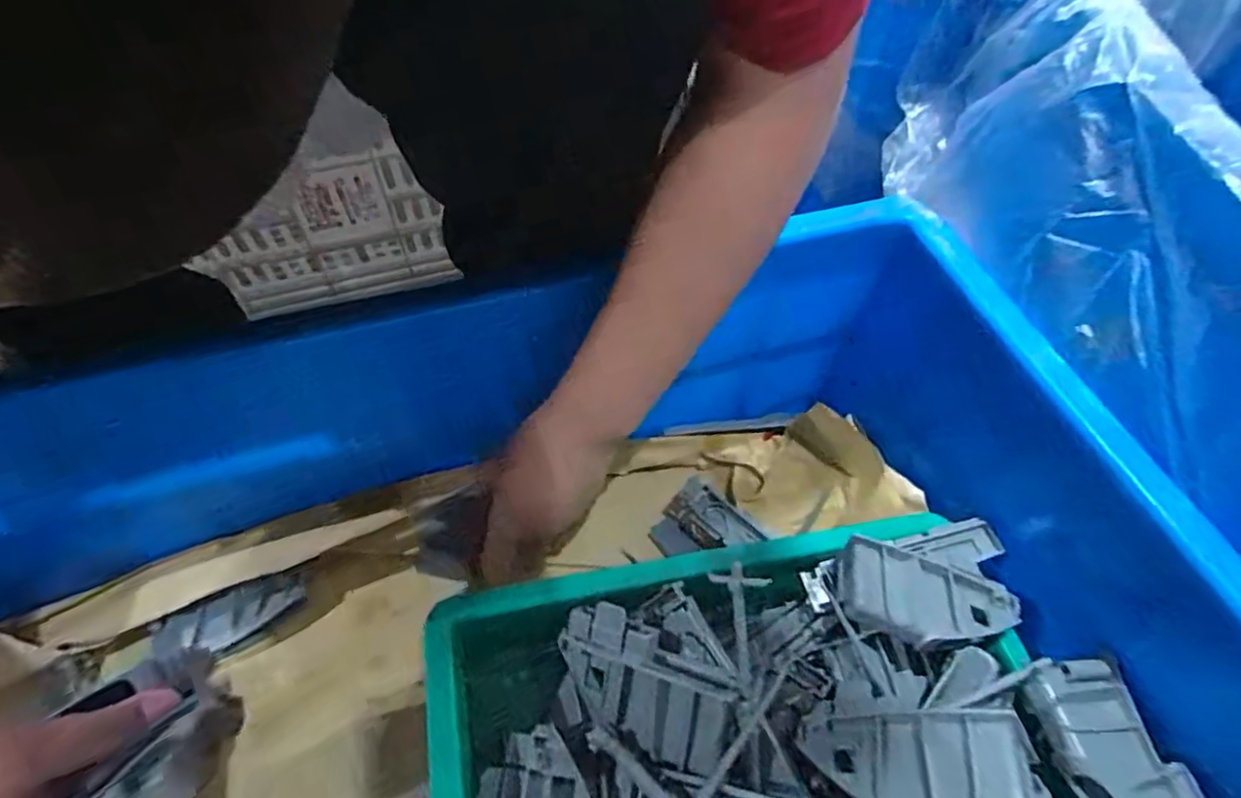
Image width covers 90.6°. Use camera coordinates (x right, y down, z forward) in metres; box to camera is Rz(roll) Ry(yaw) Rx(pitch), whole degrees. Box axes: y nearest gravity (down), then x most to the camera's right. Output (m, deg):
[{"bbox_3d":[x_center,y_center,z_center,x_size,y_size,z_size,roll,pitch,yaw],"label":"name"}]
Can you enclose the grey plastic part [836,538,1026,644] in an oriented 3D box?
[{"bbox_3d":[0.173,0.114,0.345,0.094,0.023,0.050,15,56,9],"label":"grey plastic part"}]

